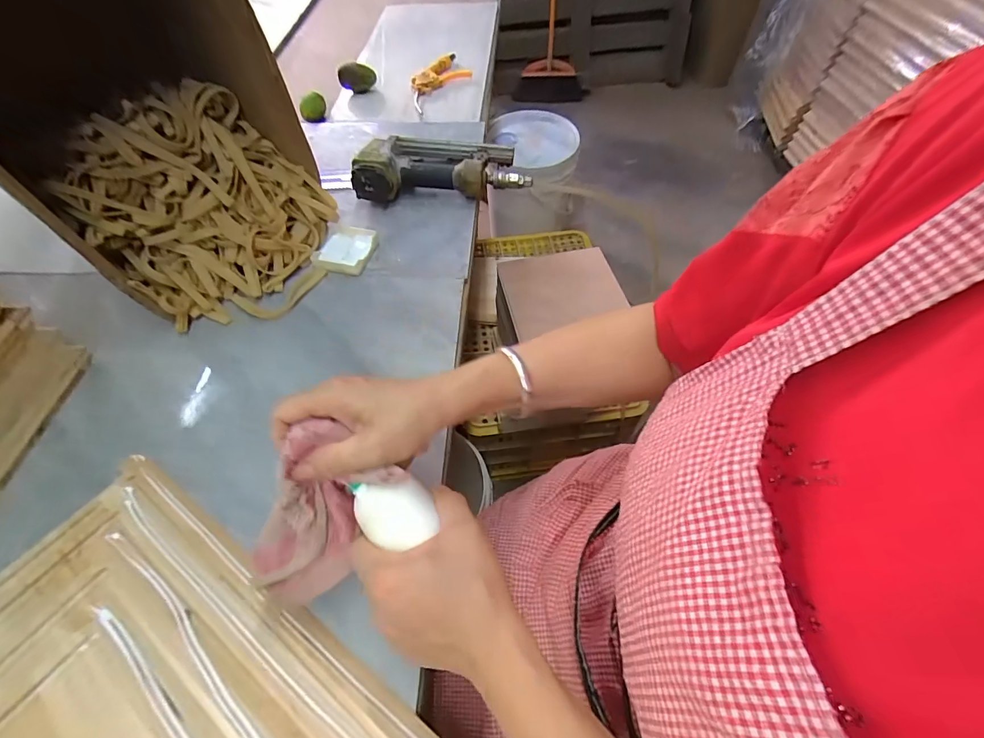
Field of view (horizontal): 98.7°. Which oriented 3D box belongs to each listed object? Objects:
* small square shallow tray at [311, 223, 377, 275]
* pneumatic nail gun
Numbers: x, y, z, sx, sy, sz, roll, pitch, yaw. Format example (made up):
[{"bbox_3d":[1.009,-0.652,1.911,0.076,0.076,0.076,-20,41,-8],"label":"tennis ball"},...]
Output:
[{"bbox_3d":[-0.209,-0.172,0.602,0.080,0.018,0.082,9,58,6],"label":"small square shallow tray"},{"bbox_3d":[-0.079,-0.335,0.676,0.263,0.062,0.161,-3,57,-1],"label":"pneumatic nail gun"}]

